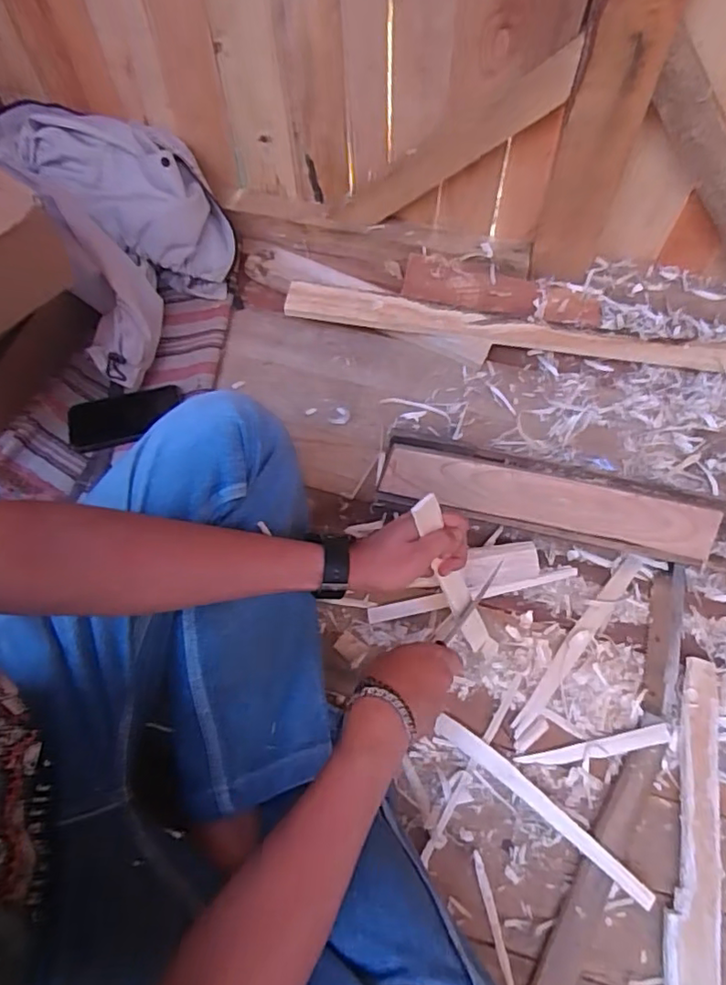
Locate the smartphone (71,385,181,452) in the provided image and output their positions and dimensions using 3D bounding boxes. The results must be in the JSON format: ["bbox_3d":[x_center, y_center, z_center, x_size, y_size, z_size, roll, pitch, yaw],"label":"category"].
[{"bbox_3d":[-0.320,-0.098,0.797,0.147,0.010,0.075,-12,63,-5],"label":"smartphone"}]

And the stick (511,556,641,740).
[{"bbox_3d":[0.244,0.164,0.669,0.020,0.012,0.254,37,69,18],"label":"stick"}]

